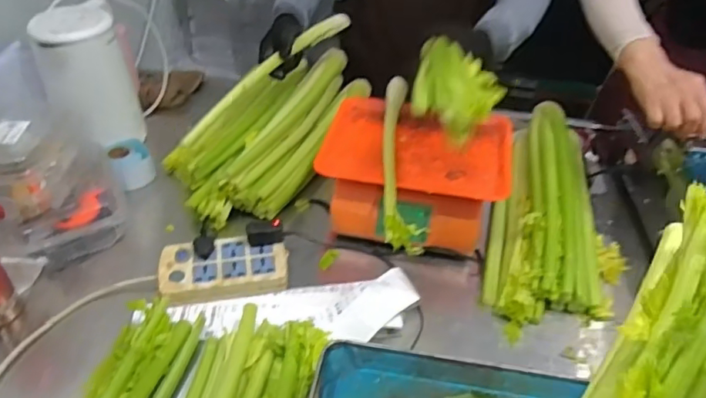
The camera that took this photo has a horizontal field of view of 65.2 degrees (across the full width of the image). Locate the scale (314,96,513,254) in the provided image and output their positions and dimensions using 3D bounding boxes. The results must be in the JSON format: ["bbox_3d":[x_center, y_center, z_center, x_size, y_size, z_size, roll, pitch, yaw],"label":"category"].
[{"bbox_3d":[0.103,-0.049,0.926,0.295,0.101,0.252,10,41,9],"label":"scale"}]

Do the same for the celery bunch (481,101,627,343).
[{"bbox_3d":[0.328,0.016,0.887,0.188,0.098,0.444,11,41,11],"label":"celery bunch"}]

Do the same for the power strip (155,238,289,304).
[{"bbox_3d":[-0.189,0.102,0.817,0.179,0.035,0.095,-7,41,-11],"label":"power strip"}]

